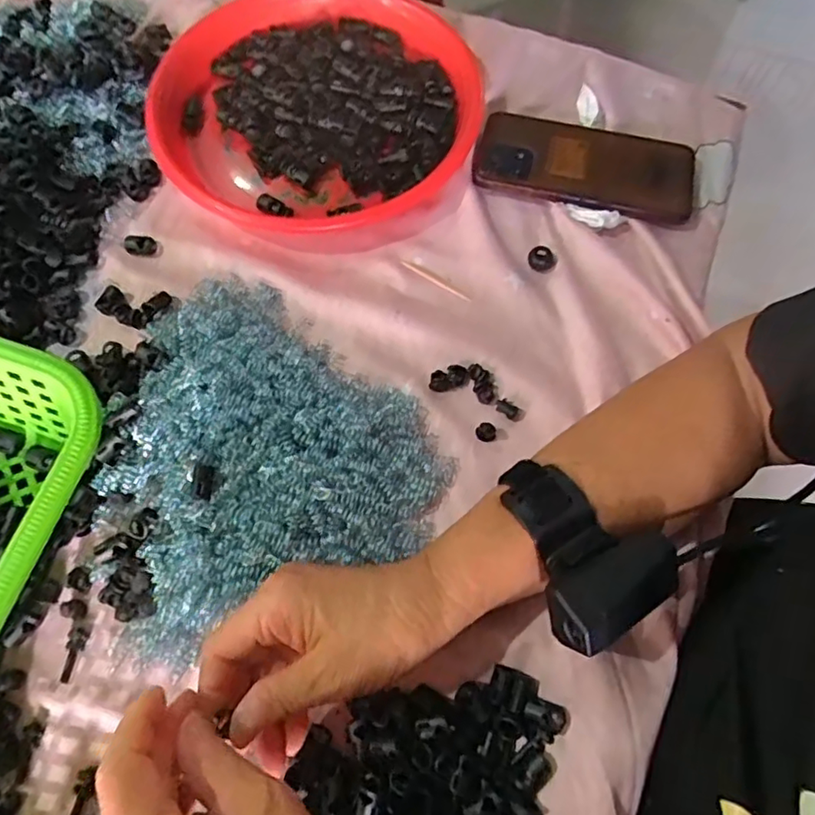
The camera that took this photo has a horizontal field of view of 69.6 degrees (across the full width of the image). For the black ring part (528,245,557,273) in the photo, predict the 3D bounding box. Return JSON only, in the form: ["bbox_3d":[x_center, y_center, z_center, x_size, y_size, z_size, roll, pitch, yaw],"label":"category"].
[{"bbox_3d":[0.099,-0.109,0.430,0.020,0.009,0.018,18,69,7],"label":"black ring part"}]

